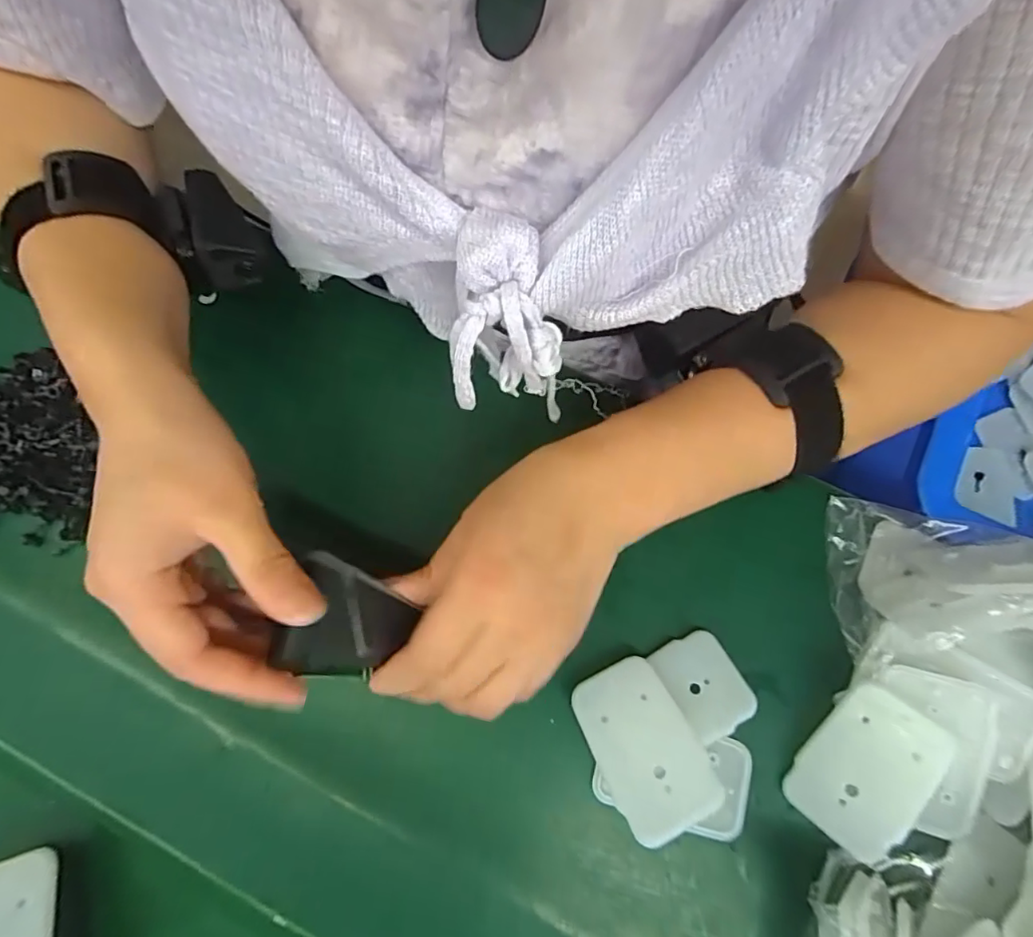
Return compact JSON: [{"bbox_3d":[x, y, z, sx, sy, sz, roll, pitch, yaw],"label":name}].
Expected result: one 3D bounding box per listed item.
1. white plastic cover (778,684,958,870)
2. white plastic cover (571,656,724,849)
[{"bbox_3d":[0.152,0.131,0.238,0.044,0.007,0.065,34,92,32],"label":"white plastic cover"},{"bbox_3d":[0.056,0.123,0.243,0.043,0.004,0.067,-27,61,-6],"label":"white plastic cover"}]

